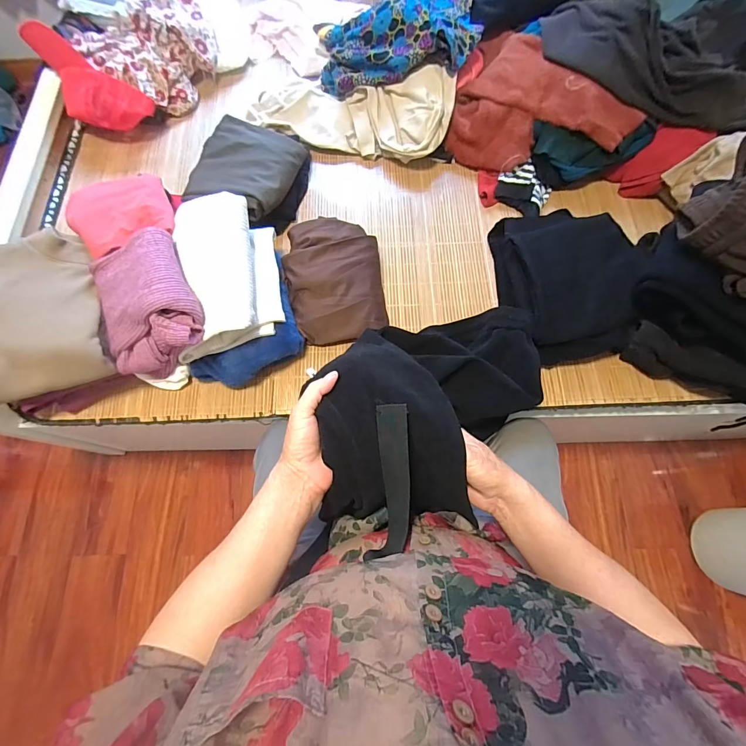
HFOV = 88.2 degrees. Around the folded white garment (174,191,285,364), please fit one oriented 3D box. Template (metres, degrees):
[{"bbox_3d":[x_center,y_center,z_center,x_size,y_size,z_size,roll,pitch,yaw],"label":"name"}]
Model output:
[{"bbox_3d":[-0.268,-0.176,0.678,0.185,0.098,0.256,-10,72,-2],"label":"folded white garment"}]

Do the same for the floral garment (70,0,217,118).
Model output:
[{"bbox_3d":[-0.522,-0.780,0.941,0.290,0.120,0.267,0,71,1],"label":"floral garment"}]

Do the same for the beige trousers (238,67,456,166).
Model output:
[{"bbox_3d":[-0.063,-0.603,0.873,0.475,0.082,0.173,11,72,5],"label":"beige trousers"}]

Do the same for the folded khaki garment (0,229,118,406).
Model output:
[{"bbox_3d":[-0.590,-0.095,0.634,0.242,0.080,0.262,-21,72,-6],"label":"folded khaki garment"}]

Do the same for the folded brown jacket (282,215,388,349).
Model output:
[{"bbox_3d":[-0.073,-0.183,0.749,0.182,0.079,0.237,-9,71,-2],"label":"folded brown jacket"}]

